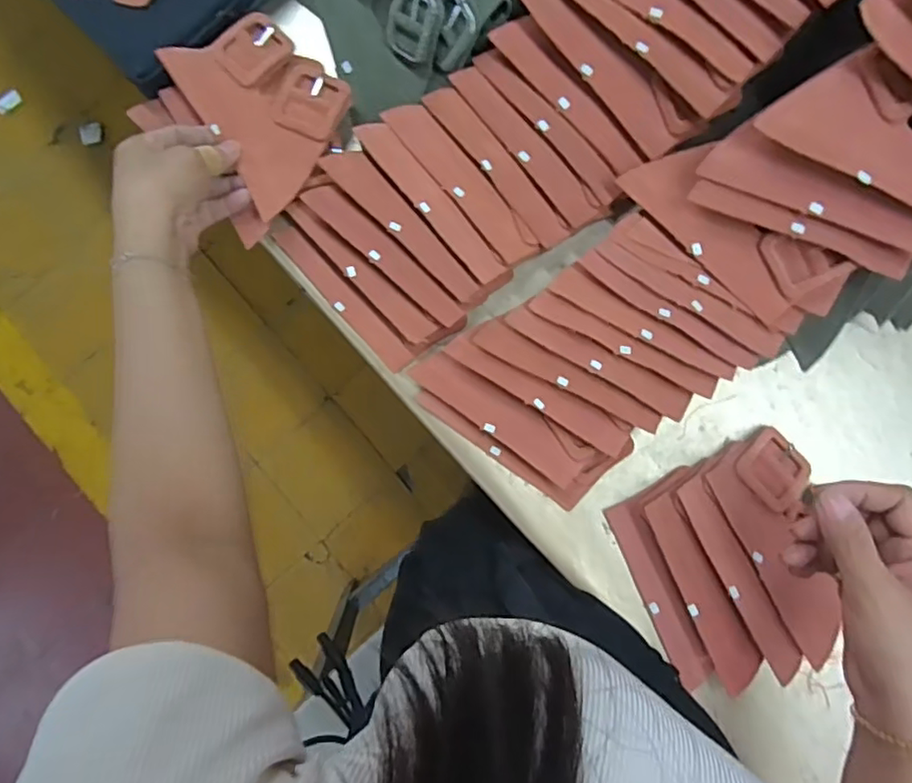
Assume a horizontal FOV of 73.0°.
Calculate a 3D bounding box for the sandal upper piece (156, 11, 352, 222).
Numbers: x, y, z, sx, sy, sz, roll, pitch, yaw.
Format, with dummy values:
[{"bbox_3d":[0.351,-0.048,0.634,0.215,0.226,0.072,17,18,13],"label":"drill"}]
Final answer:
[{"bbox_3d":[-0.140,-0.217,0.460,0.099,0.022,0.133,-36,86,3],"label":"sandal upper piece"}]

